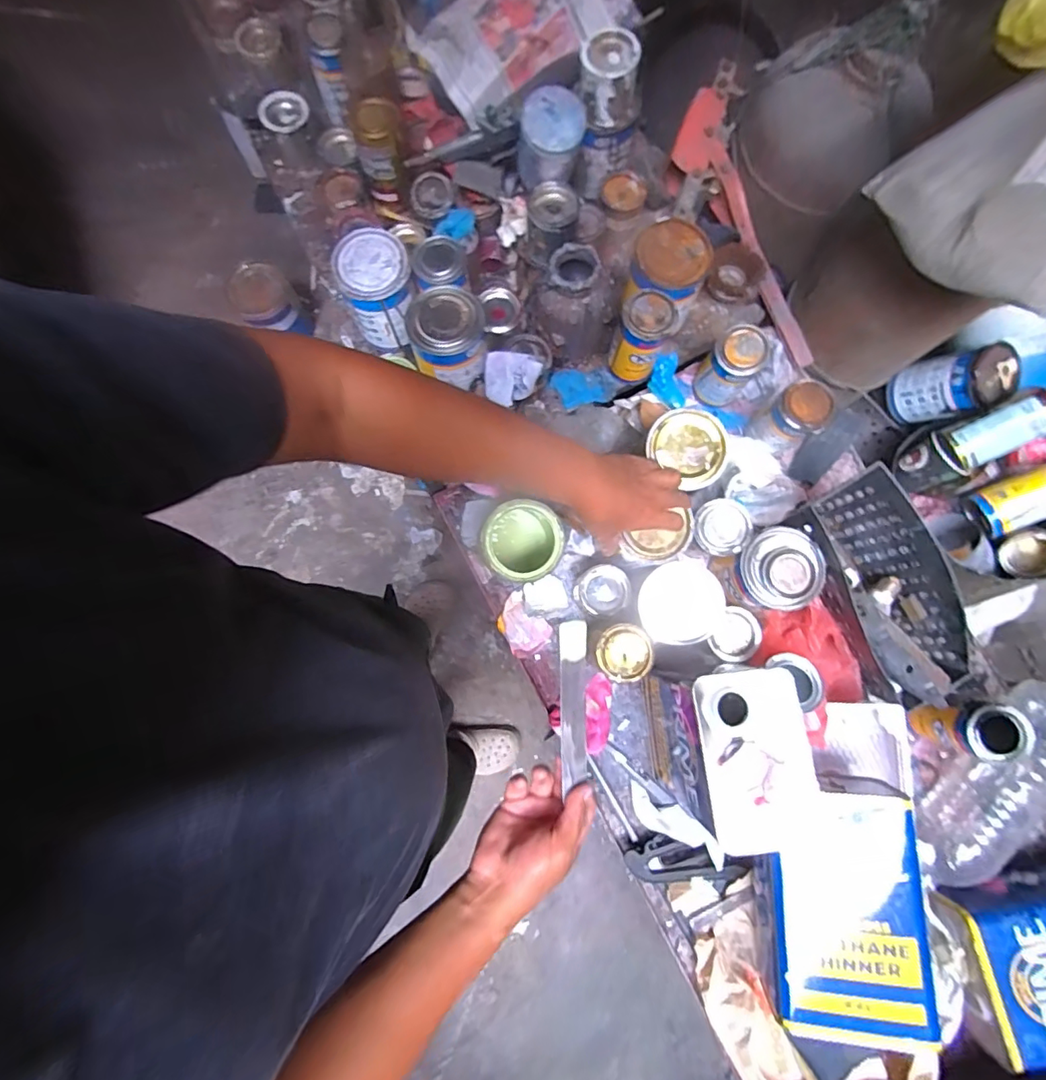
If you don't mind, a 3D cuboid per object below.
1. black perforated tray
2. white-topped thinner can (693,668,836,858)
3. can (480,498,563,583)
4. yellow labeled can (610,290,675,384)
[{"bbox_3d":[0.477,0.073,0.690,0.124,0.146,0.301,-32,80,-7],"label":"black perforated tray"},{"bbox_3d":[0.227,0.243,0.621,0.099,0.270,0.166,-5,78,-2],"label":"white-topped thinner can"},{"bbox_3d":[-0.003,0.007,0.702,0.098,0.123,0.106,0,78,-1],"label":"can"},{"bbox_3d":[0.166,-0.282,0.732,0.061,0.135,0.060,0,78,-1],"label":"yellow labeled can"}]

